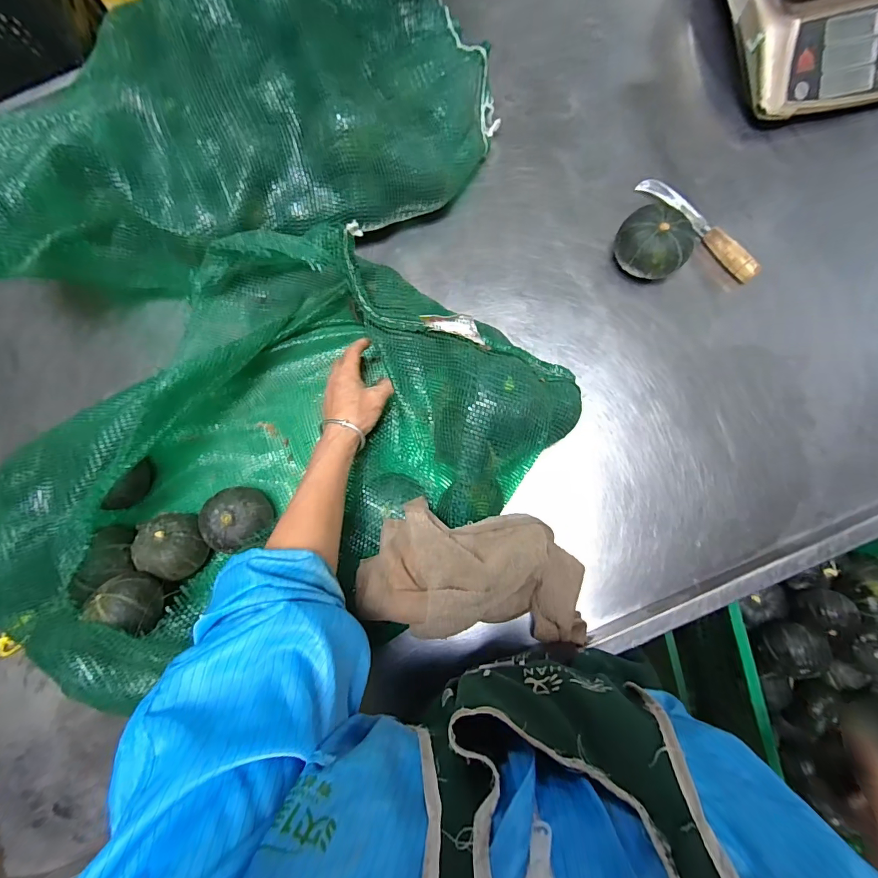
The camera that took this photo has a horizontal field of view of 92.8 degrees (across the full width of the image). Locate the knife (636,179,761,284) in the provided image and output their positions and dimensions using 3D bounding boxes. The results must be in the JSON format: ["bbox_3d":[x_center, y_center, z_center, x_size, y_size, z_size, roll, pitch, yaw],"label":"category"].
[{"bbox_3d":[0.358,-0.296,0.576,0.025,0.028,0.202,-38,81,-3],"label":"knife"}]

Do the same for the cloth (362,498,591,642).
[{"bbox_3d":[0.044,0.152,0.479,0.259,0.058,0.135,12,81,-18],"label":"cloth"}]

